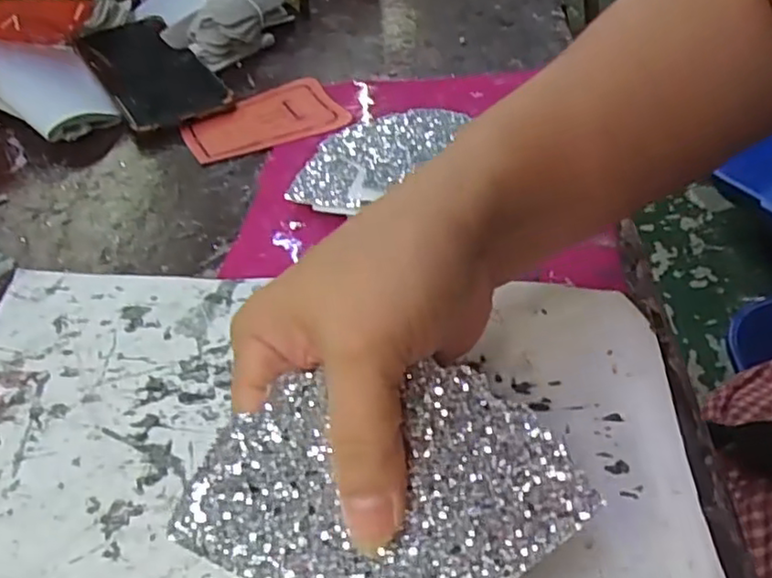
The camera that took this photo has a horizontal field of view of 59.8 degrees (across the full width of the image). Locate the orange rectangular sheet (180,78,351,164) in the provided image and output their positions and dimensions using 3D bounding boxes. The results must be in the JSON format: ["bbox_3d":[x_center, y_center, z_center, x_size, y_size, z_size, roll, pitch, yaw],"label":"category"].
[{"bbox_3d":[-0.090,-0.125,0.484,0.109,0.005,0.080,-18,45,-14],"label":"orange rectangular sheet"}]

